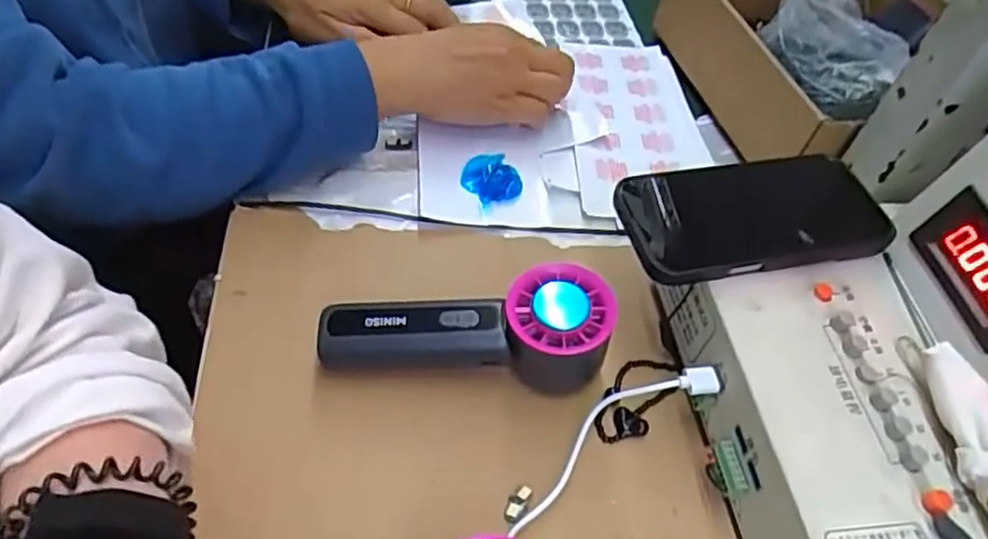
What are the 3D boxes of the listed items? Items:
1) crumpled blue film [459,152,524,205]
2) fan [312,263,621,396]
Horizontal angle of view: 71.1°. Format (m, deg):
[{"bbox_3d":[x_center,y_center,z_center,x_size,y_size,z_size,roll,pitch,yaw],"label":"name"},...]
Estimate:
[{"bbox_3d":[-0.002,-0.062,0.475,0.041,0.016,0.032,7,52,-3],"label":"crumpled blue film"},{"bbox_3d":[-0.016,0.031,0.379,0.153,0.060,0.056,8,53,0],"label":"fan"}]

